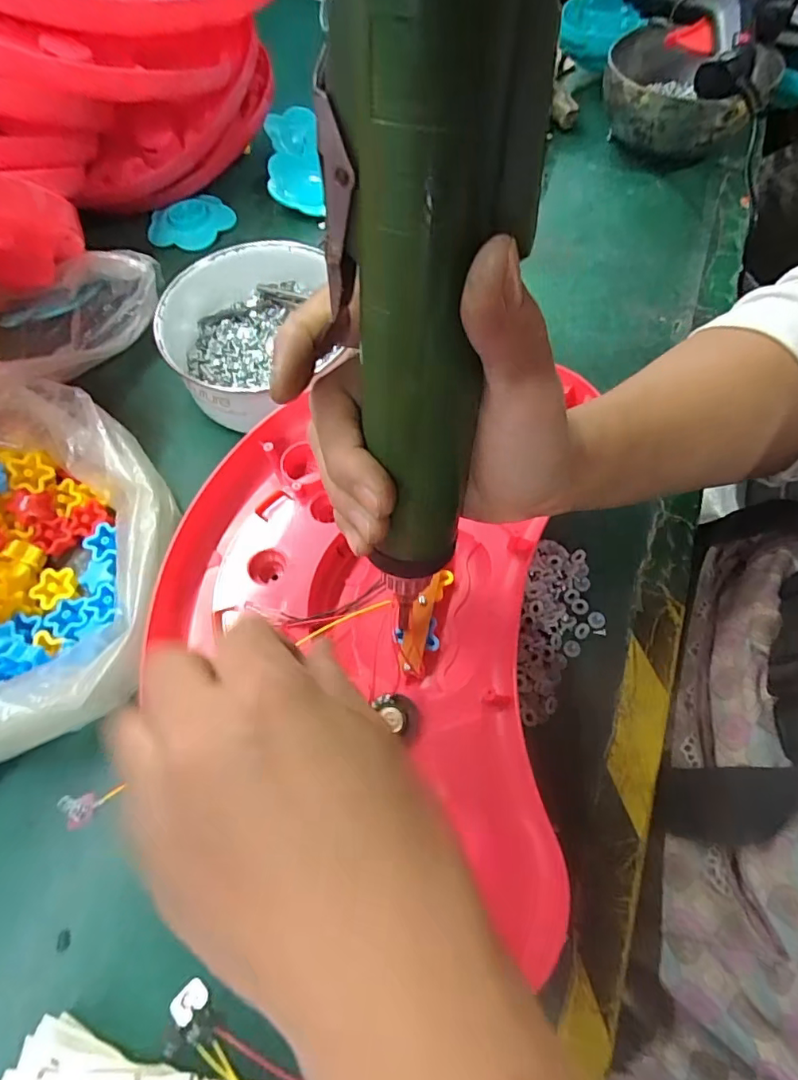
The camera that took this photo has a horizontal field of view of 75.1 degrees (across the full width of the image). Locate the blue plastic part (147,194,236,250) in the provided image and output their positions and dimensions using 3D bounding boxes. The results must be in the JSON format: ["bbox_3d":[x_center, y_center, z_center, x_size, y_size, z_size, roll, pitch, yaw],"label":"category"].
[{"bbox_3d":[-0.192,-0.294,0.478,0.078,0.016,0.055,-18,64,-6],"label":"blue plastic part"}]

